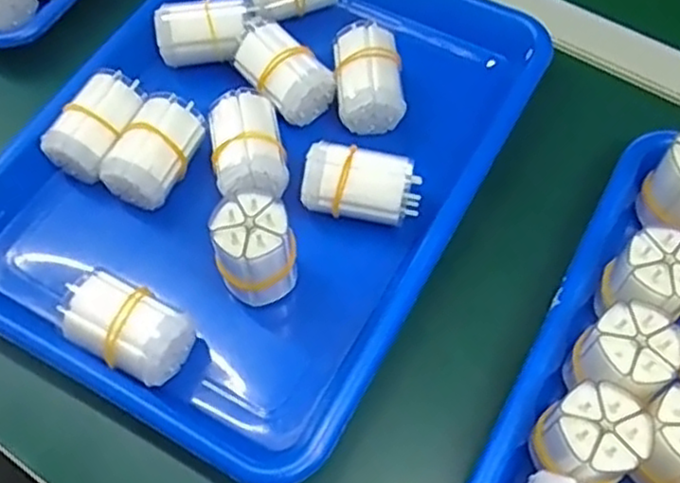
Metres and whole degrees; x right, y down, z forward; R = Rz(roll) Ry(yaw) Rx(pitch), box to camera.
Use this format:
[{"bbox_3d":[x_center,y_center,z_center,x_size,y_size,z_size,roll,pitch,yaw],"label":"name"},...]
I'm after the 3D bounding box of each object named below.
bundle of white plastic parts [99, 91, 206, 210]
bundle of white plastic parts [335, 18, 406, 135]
[{"bbox_3d":[-0.106,-0.053,0.413,0.035,0.031,0.061,19,62,12],"label":"bundle of white plastic parts"},{"bbox_3d":[0.017,-0.100,0.438,0.039,0.036,0.057,-5,60,-2],"label":"bundle of white plastic parts"}]

